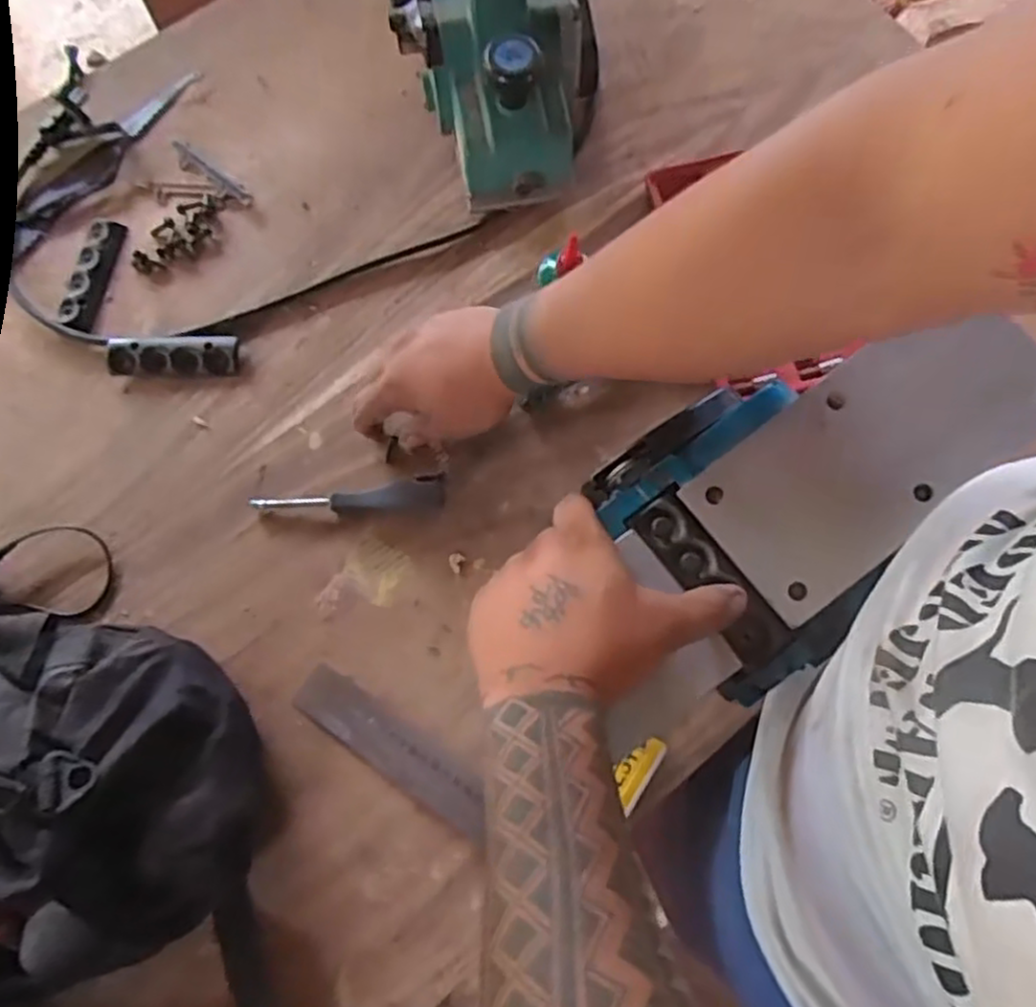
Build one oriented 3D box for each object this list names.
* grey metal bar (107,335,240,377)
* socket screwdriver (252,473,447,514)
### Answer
[{"bbox_3d":[-0.288,-0.125,0.600,0.106,0.009,0.035,0,74,-1],"label":"grey metal bar"},{"bbox_3d":[-0.134,-0.001,0.571,0.151,0.018,0.029,-9,75,-3],"label":"socket screwdriver"}]

